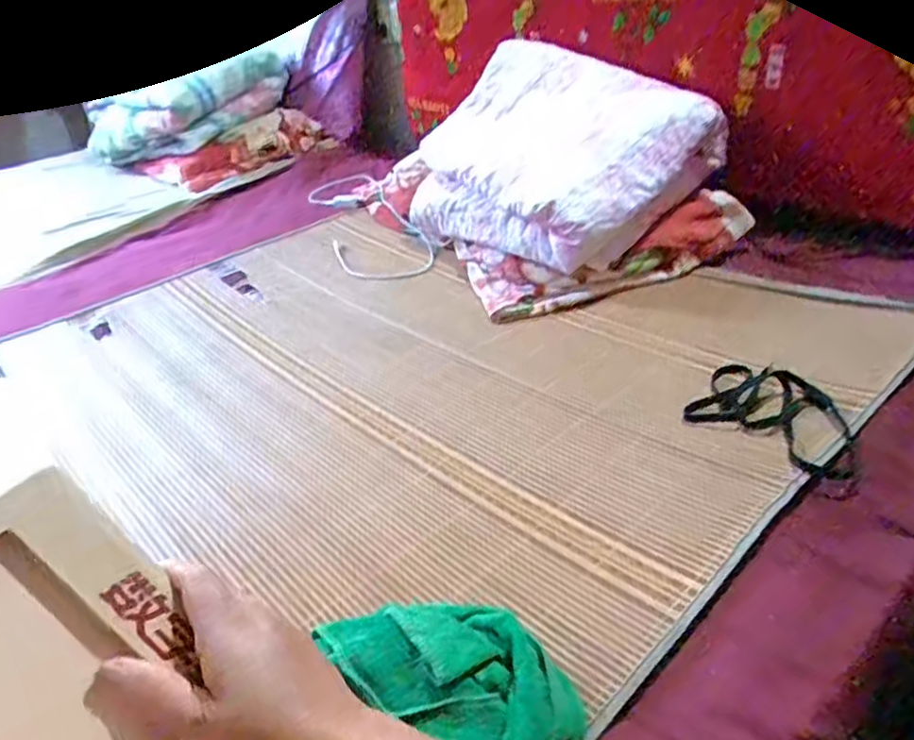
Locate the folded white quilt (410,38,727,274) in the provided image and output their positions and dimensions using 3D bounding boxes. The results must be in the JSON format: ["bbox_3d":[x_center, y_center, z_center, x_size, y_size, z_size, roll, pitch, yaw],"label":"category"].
[{"bbox_3d":[0.131,-0.354,1.093,0.466,0.144,0.350,26,76,37],"label":"folded white quilt"}]

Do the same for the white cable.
[{"bbox_3d":[-0.181,-0.286,1.284,0.155,0.040,0.472,-16,35,-17],"label":"white cable"}]

